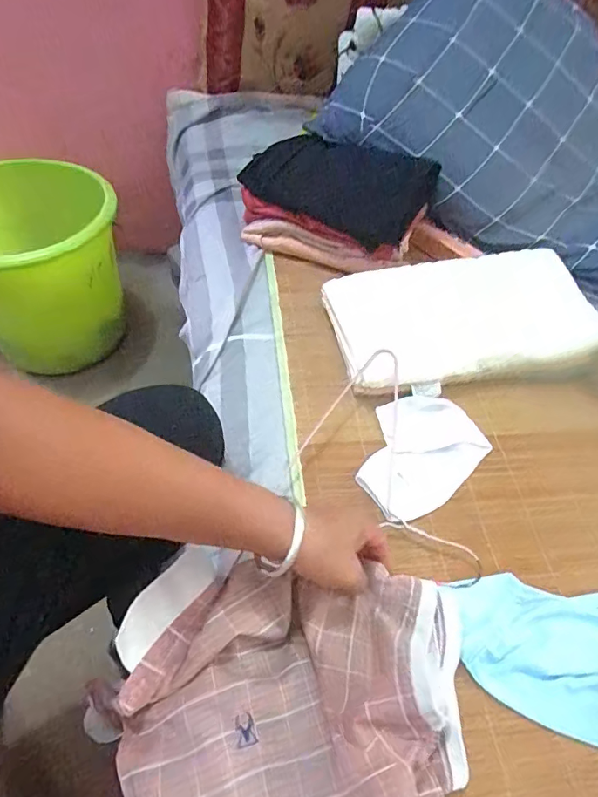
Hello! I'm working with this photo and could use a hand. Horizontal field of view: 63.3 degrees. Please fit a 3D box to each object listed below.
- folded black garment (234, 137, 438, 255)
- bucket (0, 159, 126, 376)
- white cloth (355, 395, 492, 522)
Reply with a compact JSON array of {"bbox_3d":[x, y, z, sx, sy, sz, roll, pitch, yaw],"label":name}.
[{"bbox_3d":[0.057,-0.325,0.723,0.260,0.087,0.136,29,55,15],"label":"folded black garment"},{"bbox_3d":[-0.502,-0.240,0.961,0.300,0.323,0.290,3,53,-4],"label":"bucket"},{"bbox_3d":[0.137,0.058,0.559,0.164,0.011,0.125,-25,59,-21],"label":"white cloth"}]

